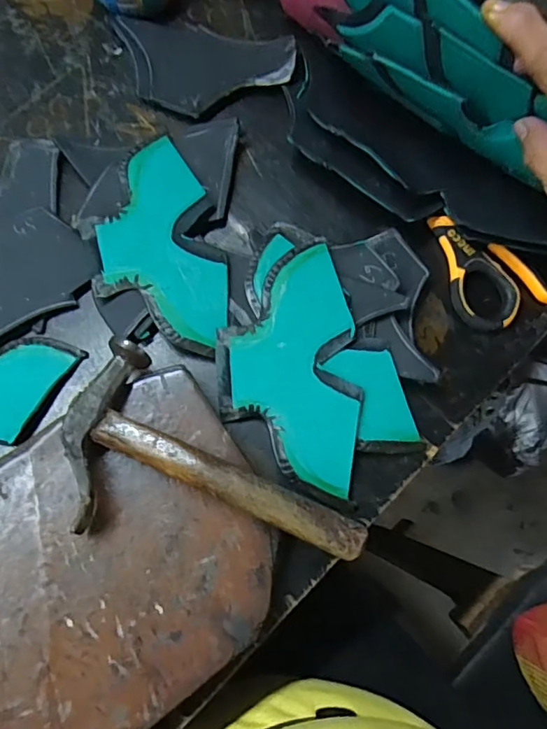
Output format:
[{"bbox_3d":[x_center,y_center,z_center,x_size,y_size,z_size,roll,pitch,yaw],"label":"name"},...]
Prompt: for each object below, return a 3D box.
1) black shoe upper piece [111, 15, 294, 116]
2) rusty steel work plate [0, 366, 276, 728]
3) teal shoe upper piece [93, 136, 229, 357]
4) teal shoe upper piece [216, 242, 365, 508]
[{"bbox_3d":[-0.058,-0.233,0.408,0.139,0.013,0.084,17,75,4],"label":"black shoe upper piece"},{"bbox_3d":[-0.125,0.135,0.297,0.263,0.008,0.169,-32,77,-9],"label":"rusty steel work plate"},{"bbox_3d":[-0.076,-0.086,0.362,0.086,0.005,0.154,0,76,-6],"label":"teal shoe upper piece"},{"bbox_3d":[0.009,0.006,0.341,0.087,0.019,0.163,-5,75,-2],"label":"teal shoe upper piece"}]

